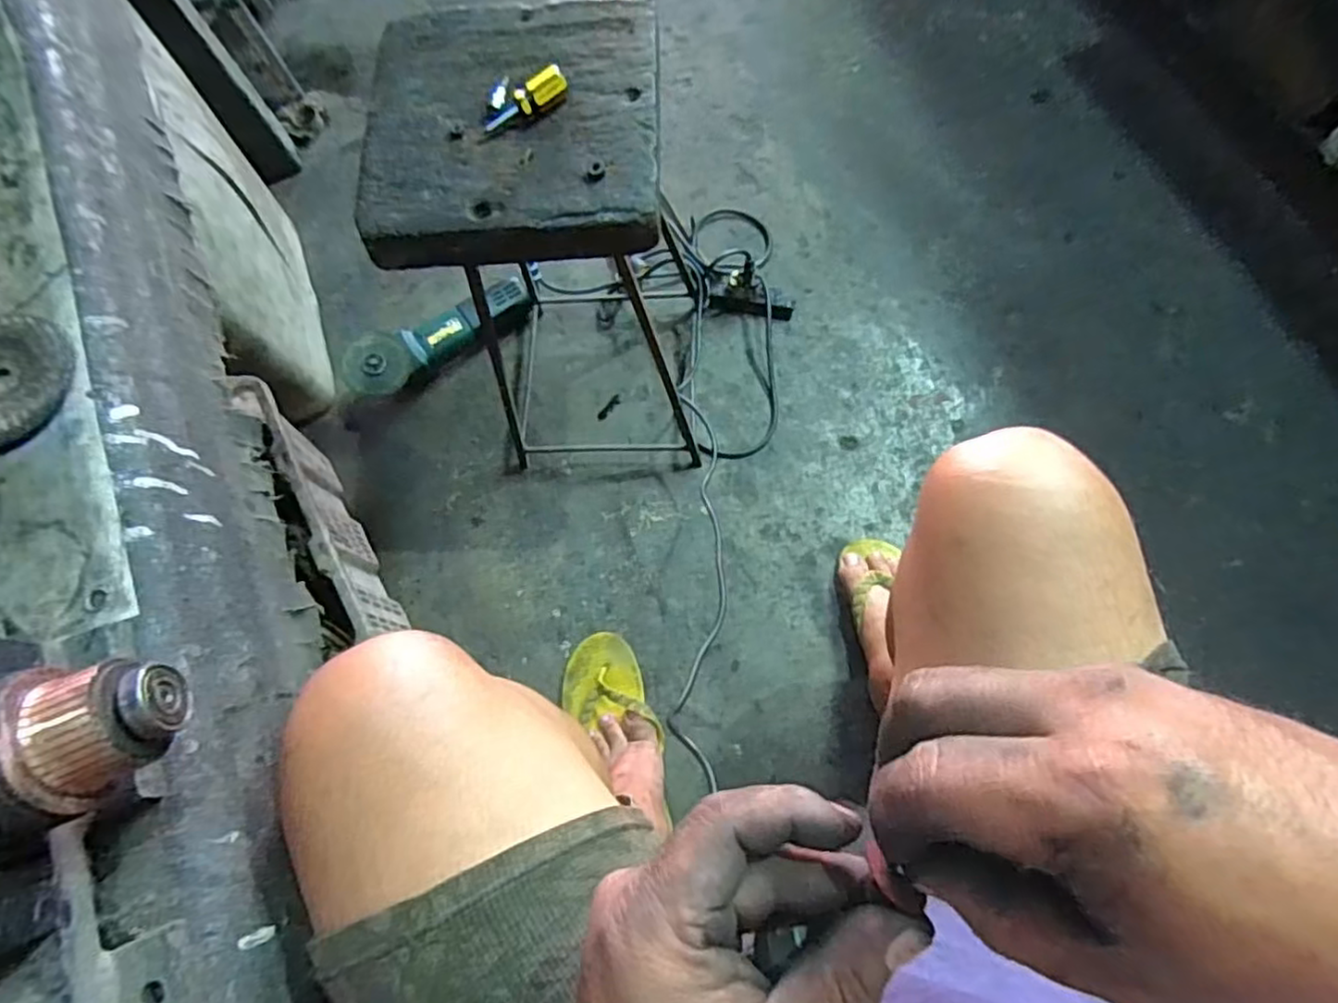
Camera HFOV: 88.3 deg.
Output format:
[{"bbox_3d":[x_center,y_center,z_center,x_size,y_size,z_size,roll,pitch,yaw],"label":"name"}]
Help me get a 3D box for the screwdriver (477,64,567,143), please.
[{"bbox_3d":[-0.120,-0.326,0.562,0.078,0.026,0.022,-24,73,-5],"label":"screwdriver"}]

